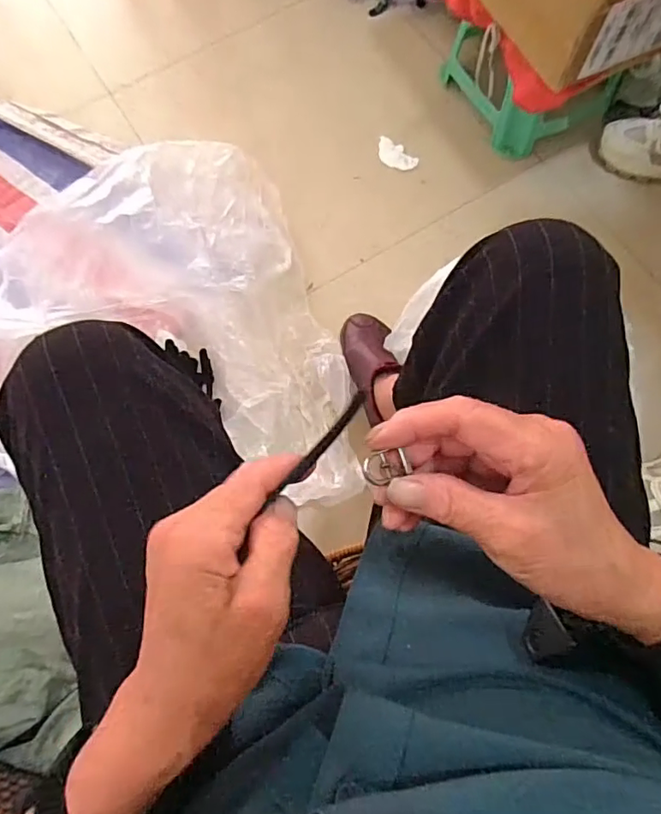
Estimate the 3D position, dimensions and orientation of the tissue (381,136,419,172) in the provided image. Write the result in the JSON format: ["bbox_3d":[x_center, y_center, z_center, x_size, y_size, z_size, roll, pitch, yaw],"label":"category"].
[{"bbox_3d":[0.119,-0.470,0.994,0.090,0.007,0.046,43,78,13],"label":"tissue"}]

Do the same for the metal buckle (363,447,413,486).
[{"bbox_3d":[0.025,0.027,0.241,0.021,0.005,0.014,-19,73,-5],"label":"metal buckle"}]

